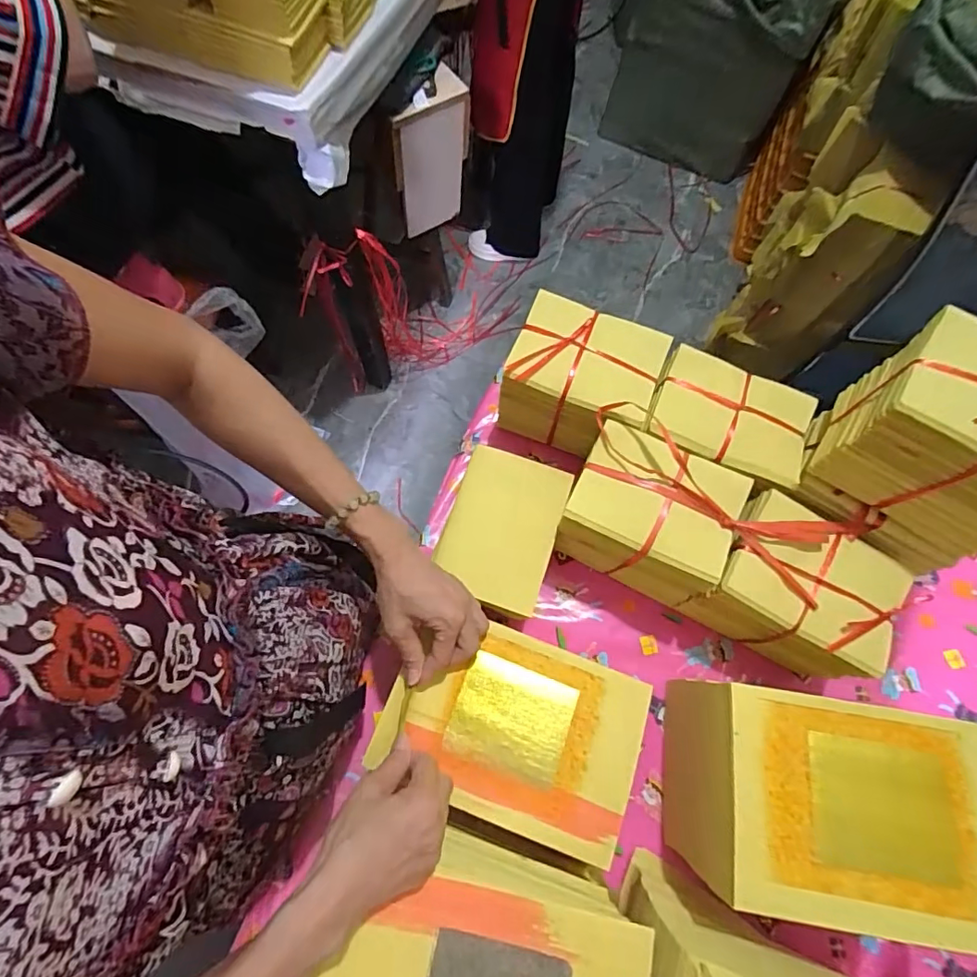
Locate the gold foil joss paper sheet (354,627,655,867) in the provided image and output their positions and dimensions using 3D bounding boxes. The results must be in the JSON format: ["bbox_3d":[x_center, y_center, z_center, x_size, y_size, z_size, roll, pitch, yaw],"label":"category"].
[{"bbox_3d":[0.032,0.222,0.481,0.206,0.005,0.154,20,70,5],"label":"gold foil joss paper sheet"}]

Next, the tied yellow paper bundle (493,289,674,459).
[{"bbox_3d":[0.109,-0.125,0.632,0.159,0.140,0.116,21,70,6],"label":"tied yellow paper bundle"}]

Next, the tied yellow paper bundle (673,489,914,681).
[{"bbox_3d":[0.324,0.108,0.561,0.170,0.119,0.126,27,71,8],"label":"tied yellow paper bundle"}]

